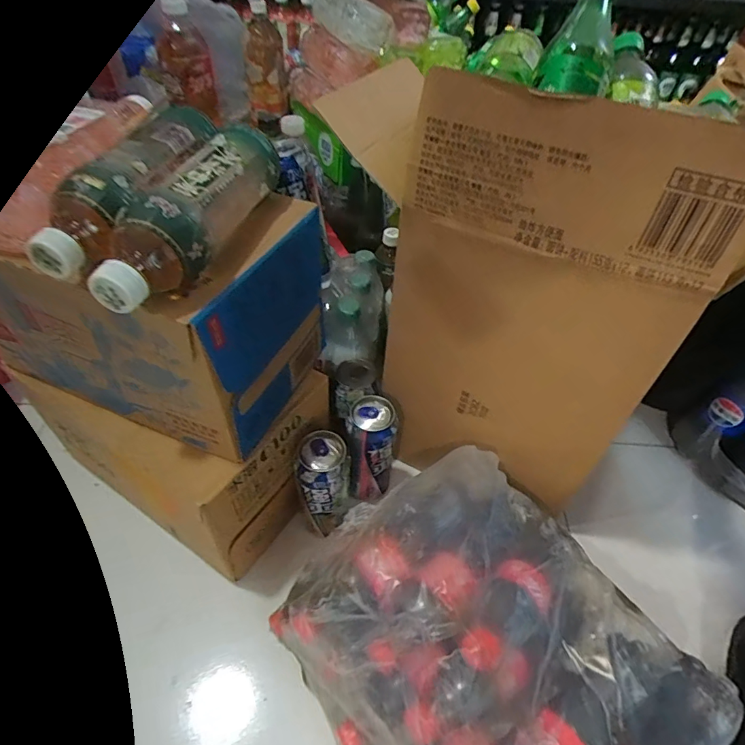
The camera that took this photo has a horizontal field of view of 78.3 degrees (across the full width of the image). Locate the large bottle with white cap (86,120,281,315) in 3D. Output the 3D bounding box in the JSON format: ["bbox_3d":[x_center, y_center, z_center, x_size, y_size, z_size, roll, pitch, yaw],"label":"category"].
[{"bbox_3d":[-0.132,-0.123,0.344,0.056,0.053,0.208,12,47,7],"label":"large bottle with white cap"}]

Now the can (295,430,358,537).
[{"bbox_3d":[-0.057,0.141,0.567,0.063,0.153,0.062,2,47,-2],"label":"can"}]

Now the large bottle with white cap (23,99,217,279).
[{"bbox_3d":[-0.186,-0.156,0.364,0.059,0.052,0.209,9,47,4],"label":"large bottle with white cap"}]

